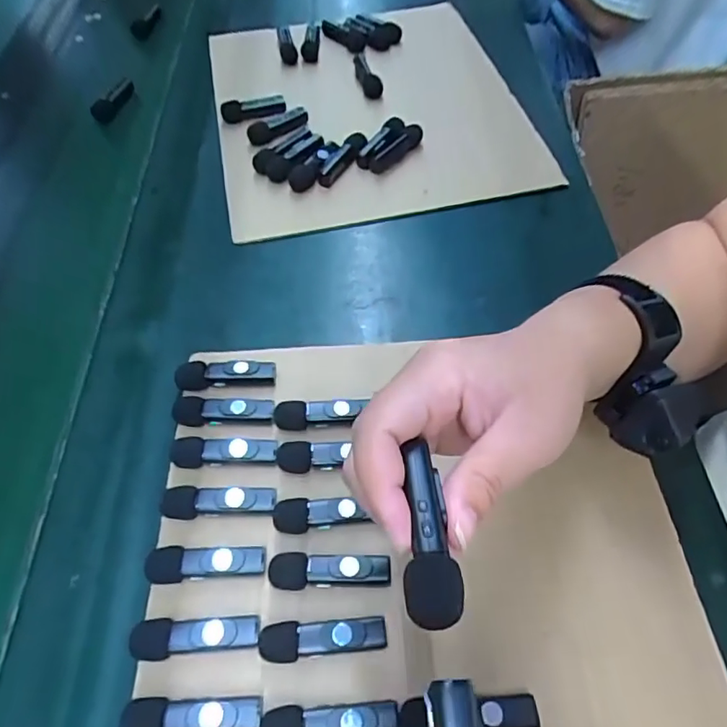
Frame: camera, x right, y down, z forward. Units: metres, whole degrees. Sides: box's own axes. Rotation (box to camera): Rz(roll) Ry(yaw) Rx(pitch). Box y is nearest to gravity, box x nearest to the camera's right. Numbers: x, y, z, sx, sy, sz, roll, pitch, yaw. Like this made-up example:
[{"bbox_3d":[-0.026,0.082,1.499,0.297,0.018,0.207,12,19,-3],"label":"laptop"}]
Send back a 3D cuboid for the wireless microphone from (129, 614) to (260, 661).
[{"bbox_3d":[-0.086,0.143,0.280,0.064,0.020,0.019,-4,57,3],"label":"wireless microphone"}]

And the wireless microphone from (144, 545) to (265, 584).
[{"bbox_3d":[-0.088,0.110,0.296,0.064,0.013,0.019,-2,57,5],"label":"wireless microphone"}]

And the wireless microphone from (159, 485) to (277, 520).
[{"bbox_3d":[-0.086,0.081,0.314,0.065,0.010,0.018,-2,57,4],"label":"wireless microphone"}]

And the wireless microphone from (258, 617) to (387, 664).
[{"bbox_3d":[-0.021,0.142,0.279,0.064,0.017,0.018,-8,56,1],"label":"wireless microphone"}]

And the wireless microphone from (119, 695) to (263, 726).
[{"bbox_3d":[-0.082,0.170,0.256,0.065,0.012,0.018,-3,57,4],"label":"wireless microphone"}]

